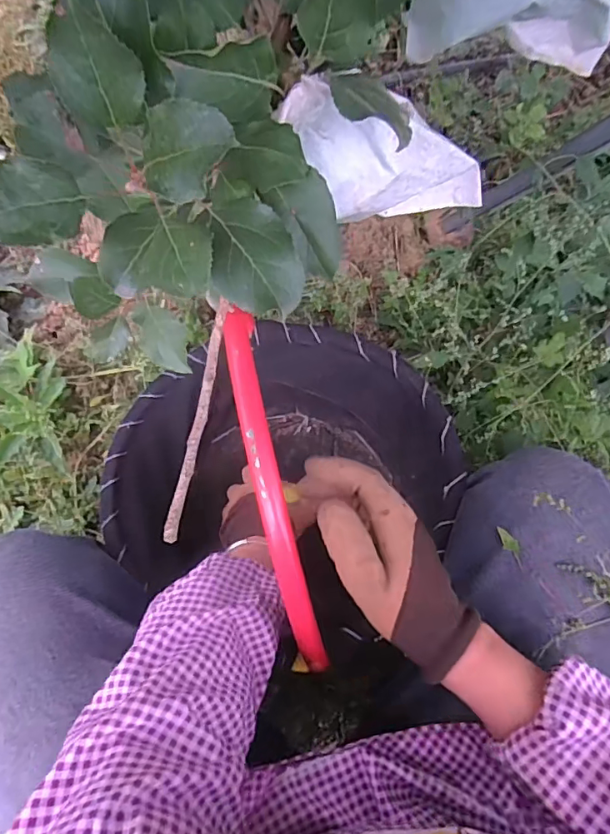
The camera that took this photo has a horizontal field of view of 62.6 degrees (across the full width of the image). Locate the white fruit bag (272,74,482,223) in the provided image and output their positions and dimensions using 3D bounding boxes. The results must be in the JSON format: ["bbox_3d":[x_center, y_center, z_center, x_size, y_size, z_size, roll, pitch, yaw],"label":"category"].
[{"bbox_3d":[0.049,-0.146,0.298,0.139,0.064,0.037,4,72,-34],"label":"white fruit bag"}]

